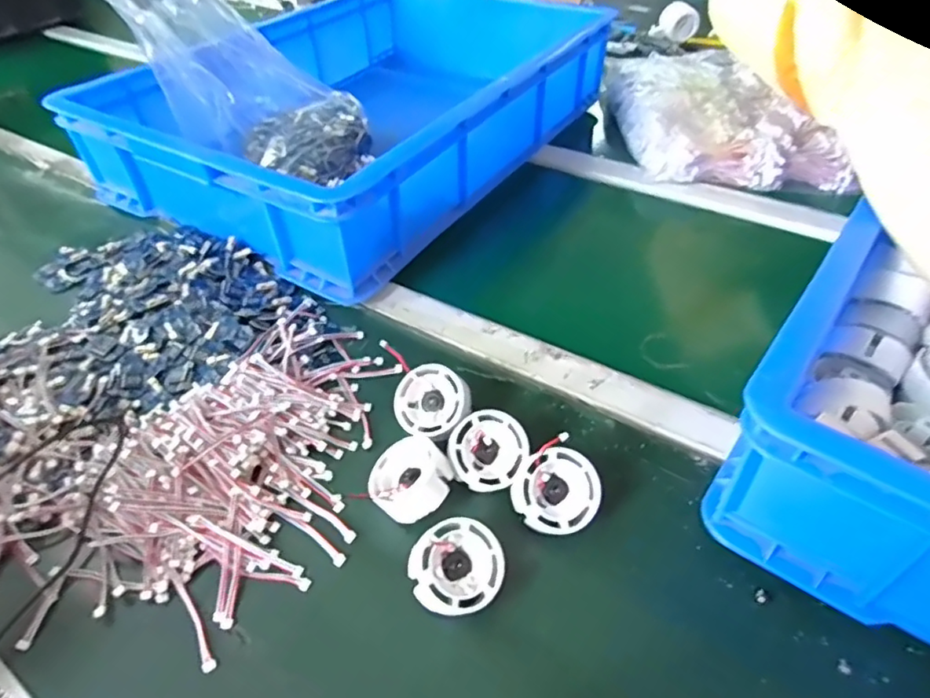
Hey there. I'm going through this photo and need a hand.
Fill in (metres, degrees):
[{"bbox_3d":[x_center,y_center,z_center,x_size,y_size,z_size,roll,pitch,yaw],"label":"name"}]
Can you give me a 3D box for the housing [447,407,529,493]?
[{"bbox_3d":[0.015,0.071,0.415,0.050,0.018,0.054,3,78,-14],"label":"housing"}]

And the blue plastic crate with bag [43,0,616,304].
[{"bbox_3d":[-0.115,-0.331,0.758,0.414,0.118,0.596,25,51,23],"label":"blue plastic crate with bag"}]

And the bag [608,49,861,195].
[{"bbox_3d":[0.308,-0.320,0.785,0.193,0.057,0.320,-2,46,-2],"label":"bag"}]

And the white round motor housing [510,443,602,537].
[{"bbox_3d":[0.061,0.095,0.393,0.052,0.018,0.056,0,76,1],"label":"white round motor housing"}]

